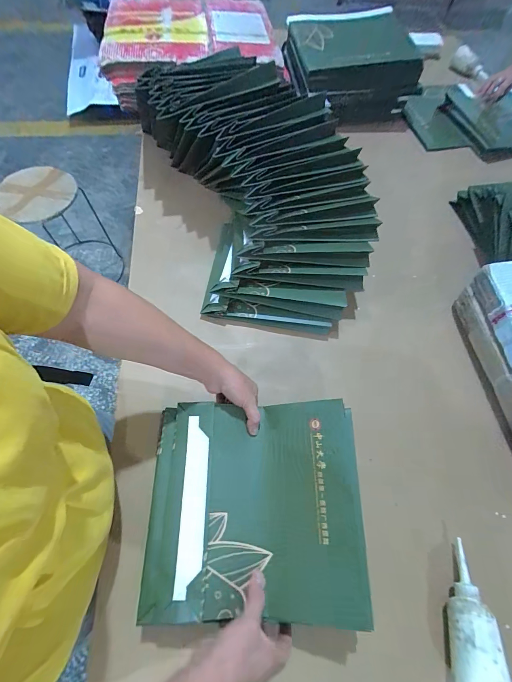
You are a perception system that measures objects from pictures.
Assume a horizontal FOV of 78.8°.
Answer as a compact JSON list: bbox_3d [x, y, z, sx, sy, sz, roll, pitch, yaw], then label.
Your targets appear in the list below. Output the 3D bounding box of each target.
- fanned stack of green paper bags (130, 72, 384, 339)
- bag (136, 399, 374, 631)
[{"bbox_3d":[0.003,-0.349,0.687,0.381,0.235,0.680,-16,66,-11],"label":"fanned stack of green paper bags"},{"bbox_3d":[-0.005,0.221,0.435,0.283,0.064,0.261,1,64,-3],"label":"bag"}]

